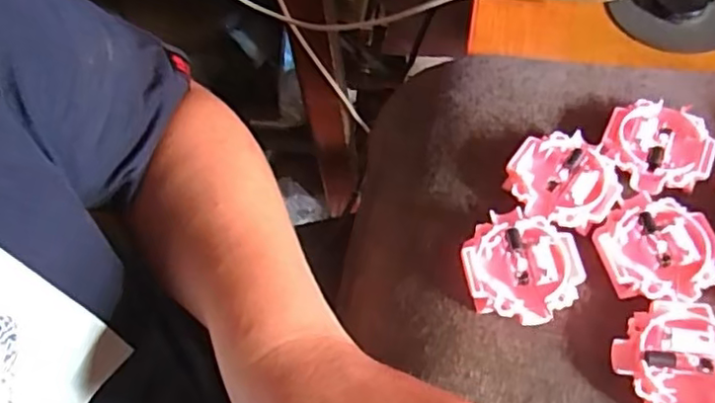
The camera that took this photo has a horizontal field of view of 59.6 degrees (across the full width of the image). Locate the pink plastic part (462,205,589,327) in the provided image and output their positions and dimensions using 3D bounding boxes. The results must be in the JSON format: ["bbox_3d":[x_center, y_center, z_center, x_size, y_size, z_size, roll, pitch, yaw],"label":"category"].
[{"bbox_3d":[0.077,0.031,0.295,0.052,0.016,0.054,-10,60,-2],"label":"pink plastic part"}]

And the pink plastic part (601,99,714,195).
[{"bbox_3d":[0.155,-0.026,0.325,0.052,0.016,0.052,21,64,16],"label":"pink plastic part"}]

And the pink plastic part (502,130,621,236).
[{"bbox_3d":[0.104,-0.010,0.317,0.053,0.015,0.050,-2,60,3],"label":"pink plastic part"}]

